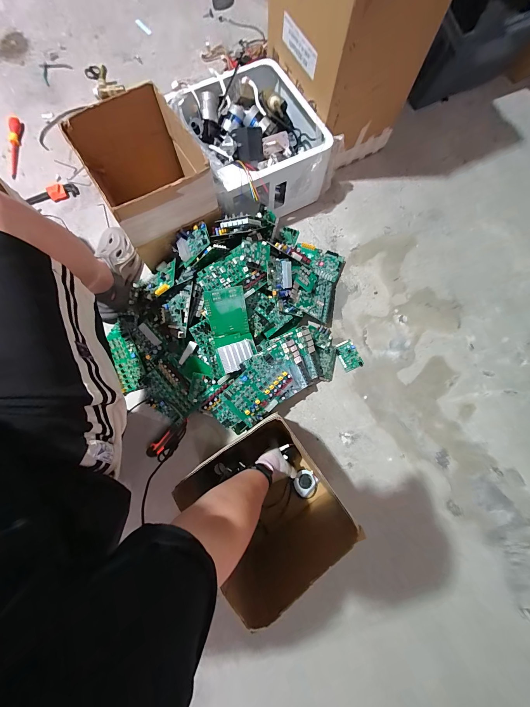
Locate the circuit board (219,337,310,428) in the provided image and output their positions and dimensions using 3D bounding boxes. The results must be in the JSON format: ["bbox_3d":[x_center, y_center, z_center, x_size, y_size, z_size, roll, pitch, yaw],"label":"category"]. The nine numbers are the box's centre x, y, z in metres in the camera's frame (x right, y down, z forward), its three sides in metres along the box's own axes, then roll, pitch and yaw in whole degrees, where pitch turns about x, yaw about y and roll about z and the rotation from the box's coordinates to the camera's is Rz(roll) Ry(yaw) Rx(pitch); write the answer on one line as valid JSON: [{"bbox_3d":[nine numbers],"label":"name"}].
[{"bbox_3d":[0.005,0.075,0.705,0.224,0.026,0.144,-33,105,-16],"label":"circuit board"}]

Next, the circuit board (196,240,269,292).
[{"bbox_3d":[-0.075,-0.226,0.702,0.206,0.018,0.085,-29,95,-16],"label":"circuit board"}]

